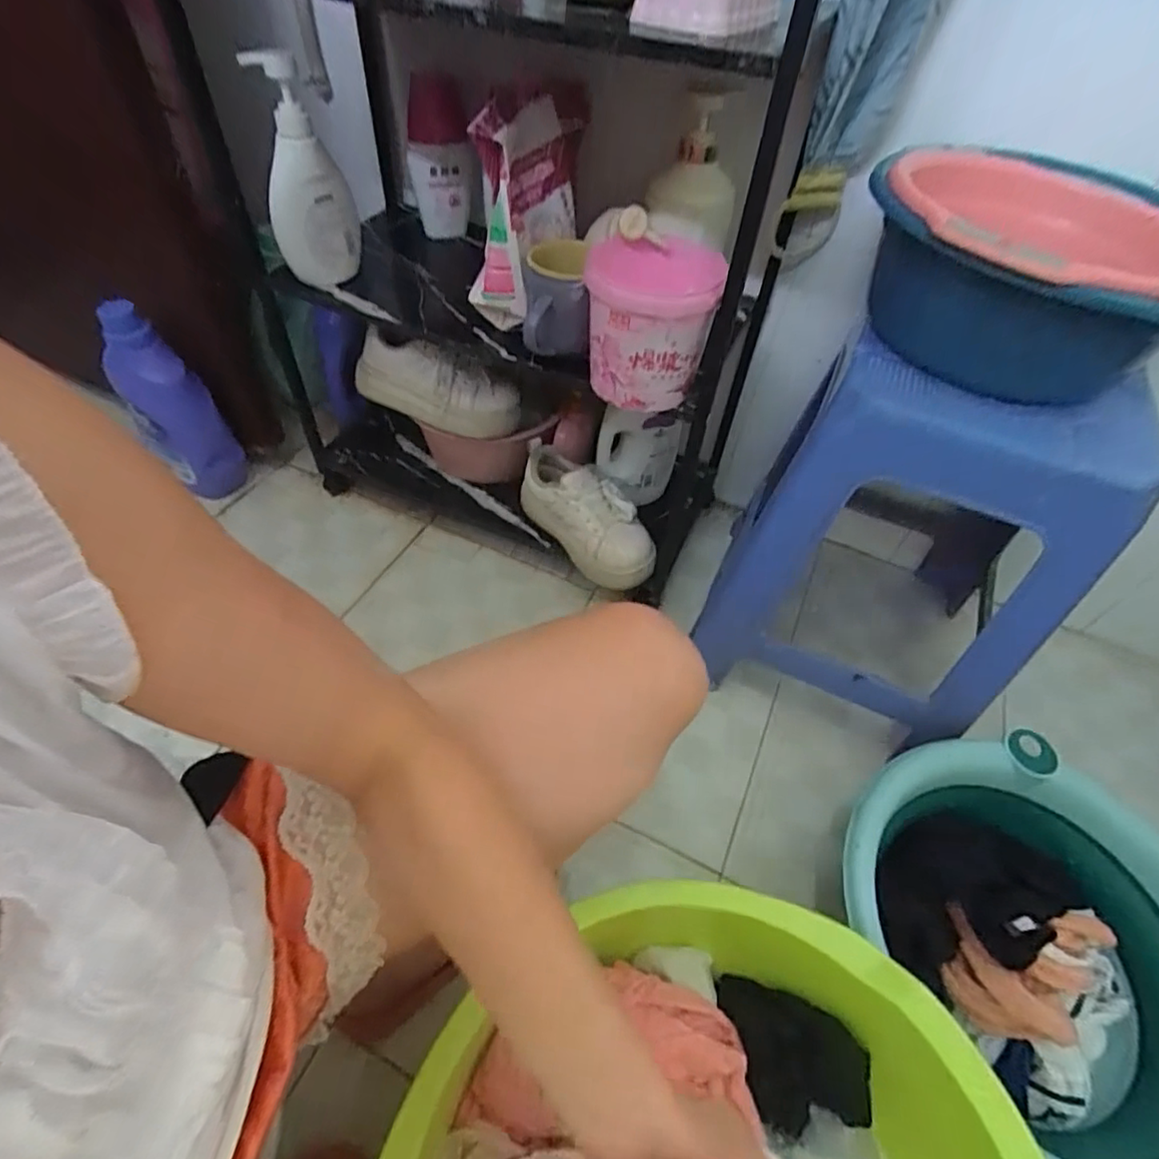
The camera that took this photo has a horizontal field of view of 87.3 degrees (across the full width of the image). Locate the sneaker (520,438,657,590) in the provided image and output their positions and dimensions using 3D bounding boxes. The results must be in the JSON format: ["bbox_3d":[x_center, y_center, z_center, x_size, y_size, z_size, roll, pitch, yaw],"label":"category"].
[{"bbox_3d":[0.005,-0.092,0.867,0.085,0.112,0.245,-34,61,-29],"label":"sneaker"}]

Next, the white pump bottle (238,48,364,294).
[{"bbox_3d":[-0.304,-0.440,0.677,0.094,0.212,0.053,-15,53,-17],"label":"white pump bottle"}]

